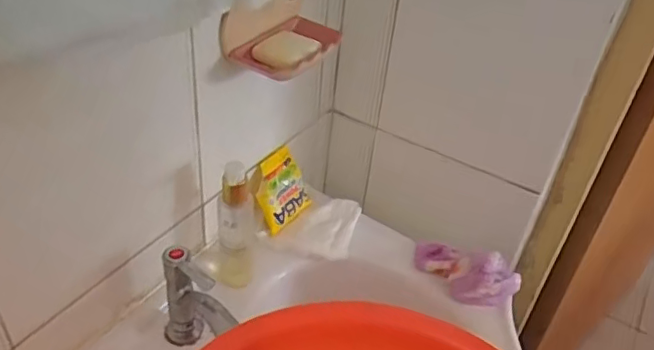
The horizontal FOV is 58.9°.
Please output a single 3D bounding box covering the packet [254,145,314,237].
[{"bbox_3d":[-0.060,0.017,0.783,0.016,0.091,0.084,-6,23,44],"label":"packet"}]

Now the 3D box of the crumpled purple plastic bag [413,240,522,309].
[{"bbox_3d":[0.171,0.121,0.736,0.134,0.052,0.074,24,40,21],"label":"crumpled purple plastic bag"}]

